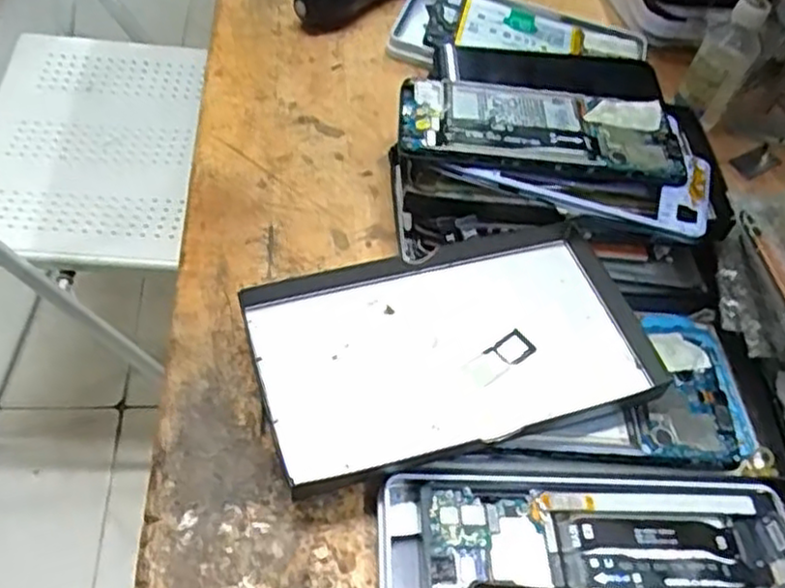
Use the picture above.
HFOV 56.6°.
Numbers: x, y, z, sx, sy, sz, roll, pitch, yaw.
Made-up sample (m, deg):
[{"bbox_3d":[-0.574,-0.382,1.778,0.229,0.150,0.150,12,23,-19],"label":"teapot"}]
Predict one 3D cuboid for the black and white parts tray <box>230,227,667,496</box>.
[{"bbox_3d":[0.031,0.023,0.341,0.181,0.014,0.103,-13,59,-15],"label":"black and white parts tray"}]

